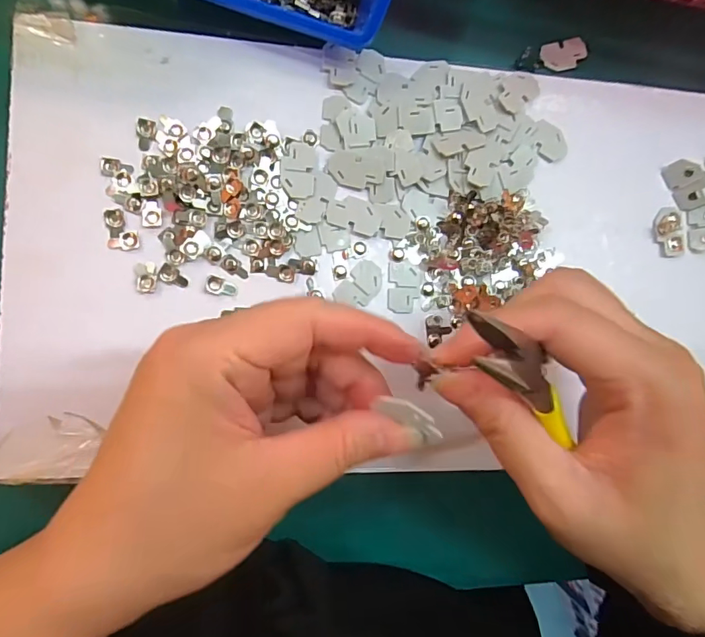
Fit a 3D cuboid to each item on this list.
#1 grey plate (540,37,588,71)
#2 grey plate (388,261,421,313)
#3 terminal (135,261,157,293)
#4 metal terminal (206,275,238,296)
[{"bbox_3d":[0.120,-0.150,0.273,0.026,0.005,0.016,-11,91,-9],"label":"grey plate"},{"bbox_3d":[0.026,-0.015,0.237,0.016,0.004,0.024,2,89,-9],"label":"grey plate"},{"bbox_3d":[-0.094,-0.018,0.217,0.009,0.004,0.014,-4,90,-9],"label":"terminal"},{"bbox_3d":[-0.061,-0.014,0.223,0.014,0.005,0.008,17,87,-8],"label":"metal terminal"}]

